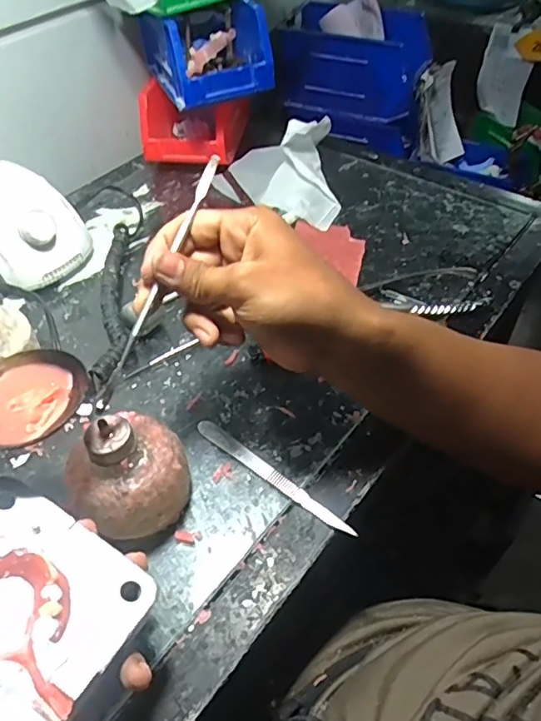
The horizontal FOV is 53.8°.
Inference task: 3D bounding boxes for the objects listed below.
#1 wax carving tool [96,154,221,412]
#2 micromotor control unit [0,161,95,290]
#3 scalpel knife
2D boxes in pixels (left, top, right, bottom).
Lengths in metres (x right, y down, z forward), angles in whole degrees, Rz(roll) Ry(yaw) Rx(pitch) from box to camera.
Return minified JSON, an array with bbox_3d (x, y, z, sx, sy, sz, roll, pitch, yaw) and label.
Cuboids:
[{"bbox_3d":[-0.066,-0.049,0.319,0.010,0.010,0.169,18,77,16],"label":"wax carving tool"},{"bbox_3d":[-0.259,-0.131,0.525,0.135,0.075,0.114,33,58,26],"label":"micromotor control unit"},{"bbox_3d":[0.000,0.080,0.373,0.136,0.005,0.013,32,57,25],"label":"scalpel knife"}]

